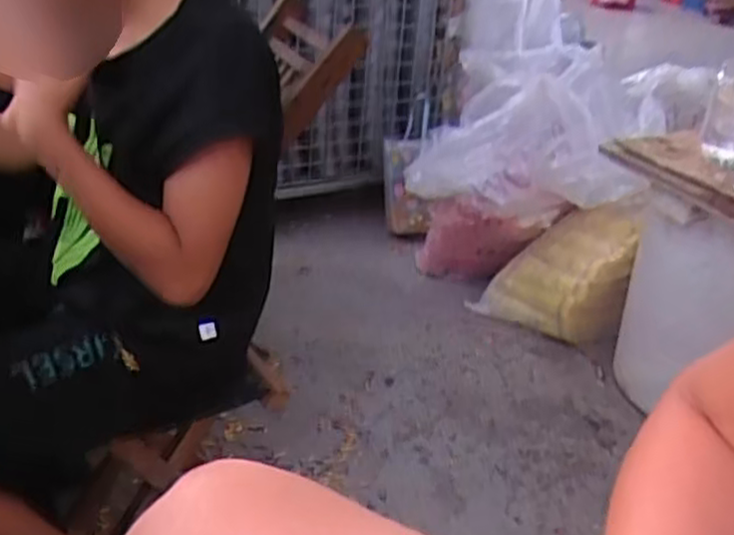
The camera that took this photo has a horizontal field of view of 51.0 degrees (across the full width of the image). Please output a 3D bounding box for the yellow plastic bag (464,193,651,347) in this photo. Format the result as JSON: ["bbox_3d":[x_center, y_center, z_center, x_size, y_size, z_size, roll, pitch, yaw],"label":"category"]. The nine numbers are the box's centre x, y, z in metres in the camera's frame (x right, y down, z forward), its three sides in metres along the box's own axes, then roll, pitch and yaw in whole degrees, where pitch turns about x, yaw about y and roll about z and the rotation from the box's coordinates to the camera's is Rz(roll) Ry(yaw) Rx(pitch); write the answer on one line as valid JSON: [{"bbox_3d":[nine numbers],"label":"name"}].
[{"bbox_3d":[0.390,-0.001,1.598,0.296,0.306,0.110,22,32,29],"label":"yellow plastic bag"}]

